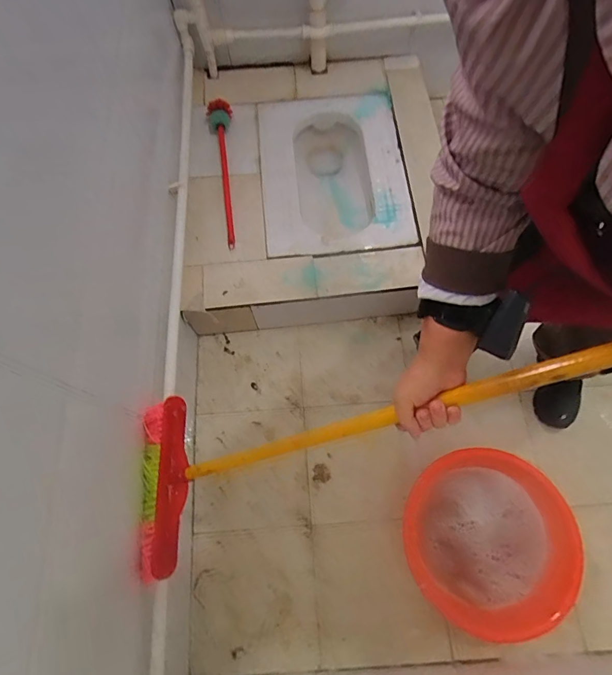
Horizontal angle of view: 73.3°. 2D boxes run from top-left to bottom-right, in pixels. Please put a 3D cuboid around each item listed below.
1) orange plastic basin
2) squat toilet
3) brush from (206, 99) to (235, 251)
[{"bbox_3d":[0.395,0.451,0.923,0.339,0.140,0.355,3,69,3],"label":"orange plastic basin"},{"bbox_3d":[0.084,-0.489,1.302,0.428,0.153,0.593,-5,69,0],"label":"squat toilet"},{"bbox_3d":[-0.240,-0.487,1.195,0.072,0.060,0.506,-8,69,-1],"label":"brush"}]

